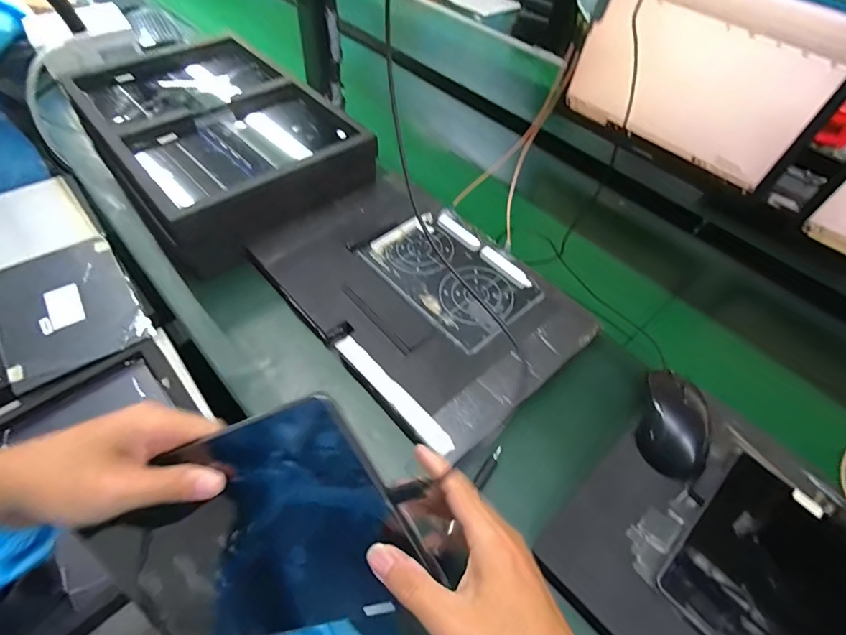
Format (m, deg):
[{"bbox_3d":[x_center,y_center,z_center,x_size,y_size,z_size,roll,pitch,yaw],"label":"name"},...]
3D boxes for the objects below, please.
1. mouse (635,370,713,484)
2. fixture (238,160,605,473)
[{"bbox_3d":[0.264,0.108,0.442,0.072,0.034,0.109,25,56,13],"label":"mouse"},{"bbox_3d":[-0.009,-0.037,0.550,0.269,0.036,0.389,-34,63,-26],"label":"fixture"}]

